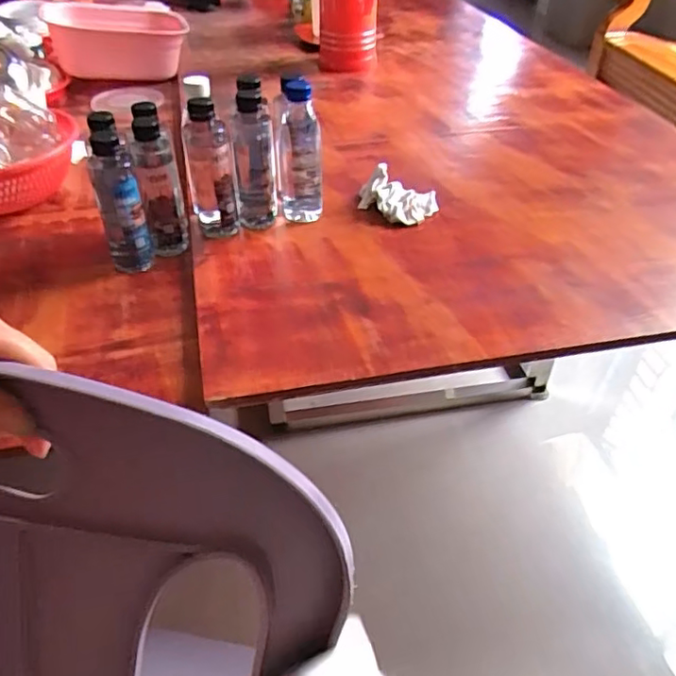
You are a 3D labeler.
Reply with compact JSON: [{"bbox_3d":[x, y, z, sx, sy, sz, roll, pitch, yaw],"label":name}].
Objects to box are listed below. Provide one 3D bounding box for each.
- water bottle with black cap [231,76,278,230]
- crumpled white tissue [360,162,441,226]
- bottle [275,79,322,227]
[{"bbox_3d":[-0.114,-0.244,0.804,0.054,0.188,0.060,-5,42,-4],"label":"water bottle with black cap"},{"bbox_3d":[0.086,-0.206,0.862,0.116,0.049,0.086,7,40,8],"label":"crumpled white tissue"},{"bbox_3d":[-0.054,-0.259,0.826,0.067,0.180,0.071,-3,40,-5],"label":"bottle"}]

